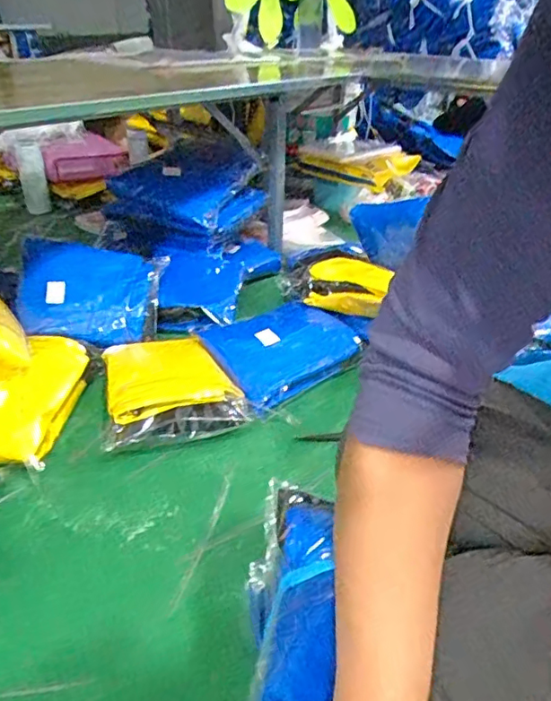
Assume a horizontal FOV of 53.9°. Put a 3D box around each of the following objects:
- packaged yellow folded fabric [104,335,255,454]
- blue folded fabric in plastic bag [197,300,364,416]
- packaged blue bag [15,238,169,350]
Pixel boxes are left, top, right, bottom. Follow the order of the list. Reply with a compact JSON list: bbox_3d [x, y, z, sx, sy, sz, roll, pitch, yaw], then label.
[{"bbox_3d":[-0.175,0.052,0.901,0.214,0.073,0.247,-10,34,-16],"label":"packaged yellow folded fabric"},{"bbox_3d":[0.007,-0.004,0.998,0.253,0.068,0.202,-23,40,-33],"label":"blue folded fabric in plastic bag"},{"bbox_3d":[-0.344,-0.105,0.999,0.254,0.039,0.192,6,70,-18],"label":"packaged blue bag"}]

